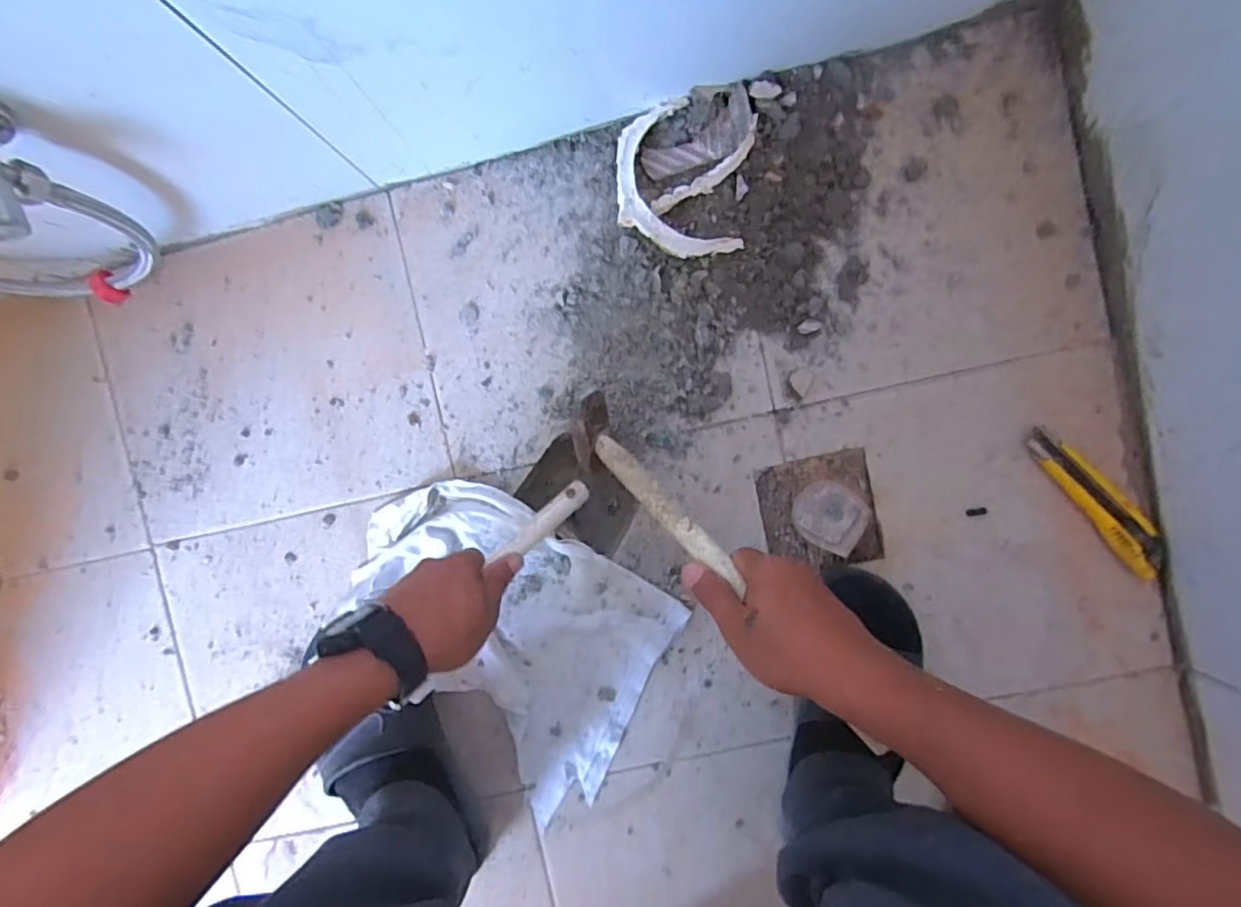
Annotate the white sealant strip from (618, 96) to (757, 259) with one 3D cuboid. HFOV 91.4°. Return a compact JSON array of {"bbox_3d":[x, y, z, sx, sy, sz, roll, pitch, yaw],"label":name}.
[{"bbox_3d":[0.052,-0.234,0.512,0.108,0.021,0.129,8,93,2],"label":"white sealant strip"}]

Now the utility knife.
[{"bbox_3d":[0.411,0.042,0.522,0.036,0.022,0.158,-45,90,4],"label":"utility knife"}]

